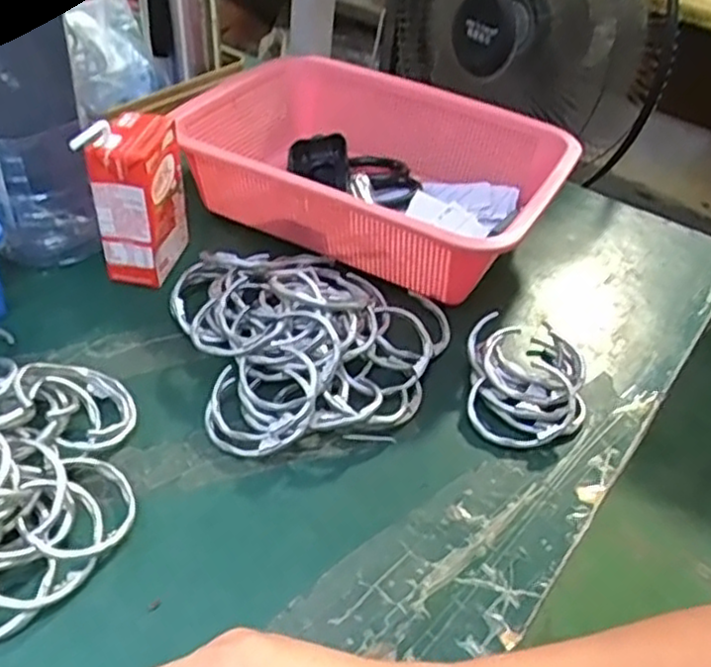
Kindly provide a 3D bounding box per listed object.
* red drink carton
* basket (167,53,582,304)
[{"bbox_3d":[-0.158,-0.096,0.529,0.042,0.118,0.074,13,41,8],"label":"red drink carton"},{"bbox_3d":[0.021,-0.136,0.614,0.293,0.090,0.217,23,43,19],"label":"basket"}]

